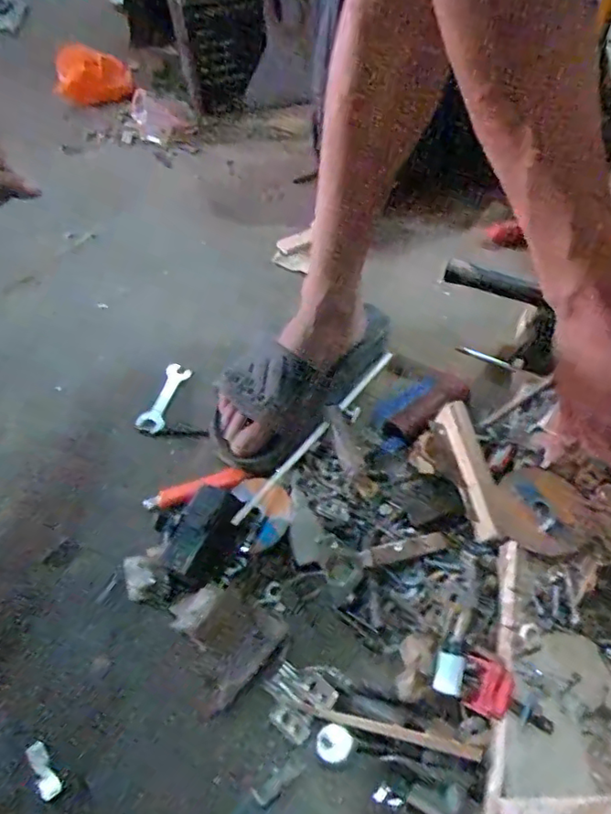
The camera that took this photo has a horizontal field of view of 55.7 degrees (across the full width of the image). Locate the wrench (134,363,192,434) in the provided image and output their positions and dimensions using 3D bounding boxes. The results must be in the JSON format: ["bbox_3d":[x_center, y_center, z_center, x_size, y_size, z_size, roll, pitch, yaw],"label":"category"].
[{"bbox_3d":[-0.162,-0.011,0.663,0.029,0.008,0.091,37,57,-26],"label":"wrench"}]

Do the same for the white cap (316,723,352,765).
[{"bbox_3d":[0.022,0.259,0.446,0.026,0.004,0.026,-1,52,1],"label":"white cap"}]

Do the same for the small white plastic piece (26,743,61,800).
[{"bbox_3d":[-0.198,0.273,0.435,0.014,0.004,0.042,-32,58,-21],"label":"small white plastic piece"}]

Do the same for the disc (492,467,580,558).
[{"bbox_3d":[0.203,0.088,0.508,0.070,0.006,0.078,12,54,11],"label":"disc"}]

